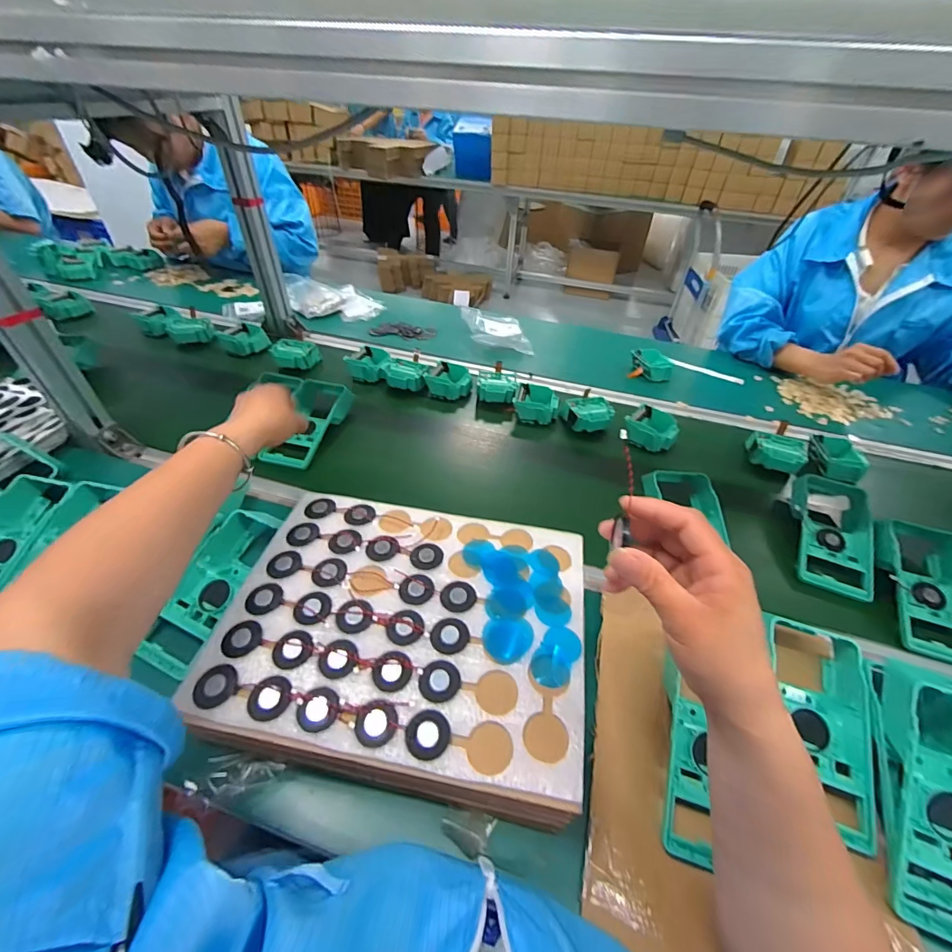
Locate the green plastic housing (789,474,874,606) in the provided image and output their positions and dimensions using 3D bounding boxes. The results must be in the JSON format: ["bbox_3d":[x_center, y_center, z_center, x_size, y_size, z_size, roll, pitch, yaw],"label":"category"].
[{"bbox_3d":[0.484,0.070,0.580,0.096,0.044,0.194,21,45,17],"label":"green plastic housing"}]

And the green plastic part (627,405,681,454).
[{"bbox_3d":[0.302,-0.083,0.730,0.080,0.032,0.089,30,48,25],"label":"green plastic part"}]

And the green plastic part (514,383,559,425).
[{"bbox_3d":[0.111,-0.133,0.795,0.086,0.041,0.073,16,44,11],"label":"green plastic part"}]

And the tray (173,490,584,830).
[{"bbox_3d":[-0.062,0.133,0.402,0.317,0.034,0.254,10,43,5],"label":"tray"}]

